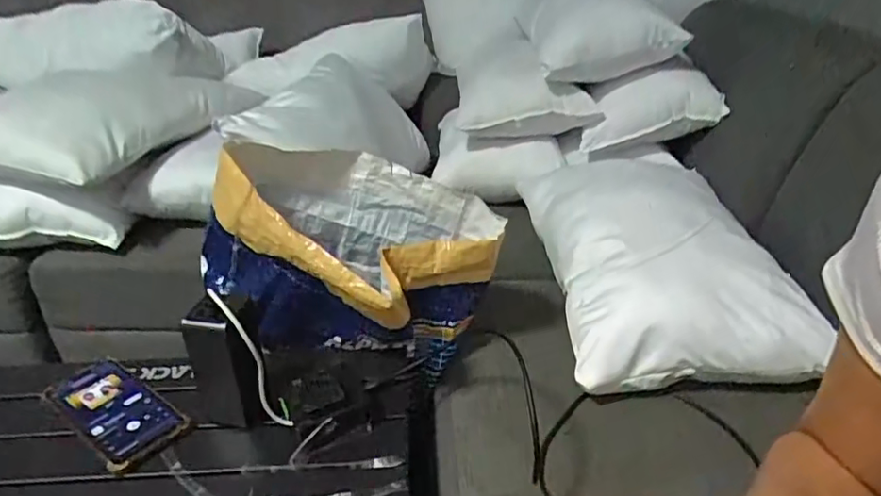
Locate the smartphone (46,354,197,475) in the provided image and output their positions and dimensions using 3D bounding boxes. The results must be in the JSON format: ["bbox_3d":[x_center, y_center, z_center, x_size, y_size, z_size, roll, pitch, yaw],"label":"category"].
[{"bbox_3d":[-0.338,0.166,0.605,0.171,0.017,0.077,21,35,33],"label":"smartphone"}]

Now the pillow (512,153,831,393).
[{"bbox_3d":[0.298,0.000,0.838,0.282,0.102,0.466,-1,29,-1],"label":"pillow"}]

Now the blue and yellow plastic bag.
[{"bbox_3d":[-0.099,0.002,0.703,0.293,0.221,0.221,14,32,23],"label":"blue and yellow plastic bag"}]

